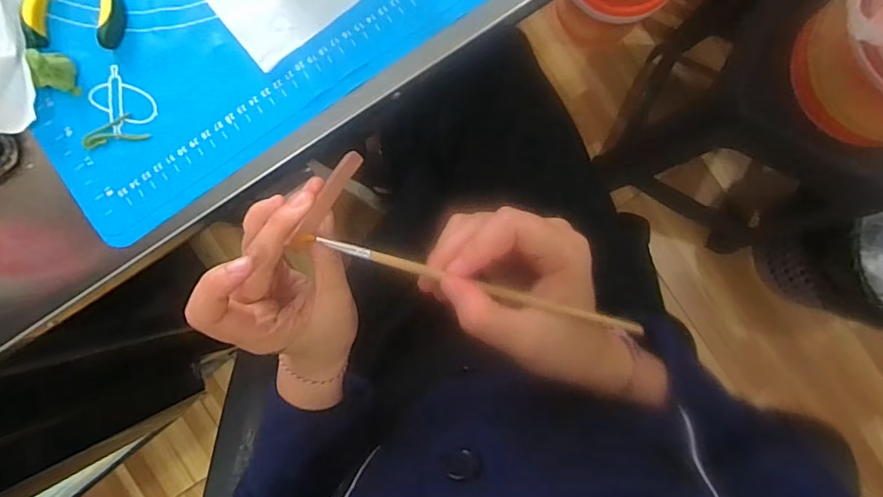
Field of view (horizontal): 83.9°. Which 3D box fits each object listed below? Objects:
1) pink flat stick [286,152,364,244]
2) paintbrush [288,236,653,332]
[{"bbox_3d":[-0.055,-0.027,0.245,0.009,0.007,0.054,27,65,1],"label":"pink flat stick"},{"bbox_3d":[0.009,0.015,0.228,0.160,0.009,0.005,15,89,6],"label":"paintbrush"}]

